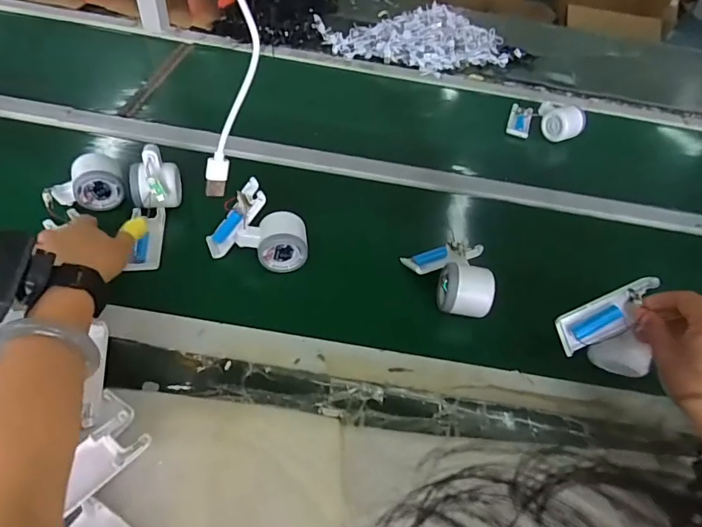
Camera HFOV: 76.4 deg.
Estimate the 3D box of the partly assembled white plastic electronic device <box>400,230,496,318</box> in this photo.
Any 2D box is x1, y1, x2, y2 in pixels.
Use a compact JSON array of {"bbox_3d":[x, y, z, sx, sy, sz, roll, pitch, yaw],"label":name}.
[{"bbox_3d":[0.133,0.008,0.546,0.094,0.053,0.124,-16,53,-19],"label":"partly assembled white plastic electronic device"}]

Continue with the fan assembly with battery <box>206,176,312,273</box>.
[{"bbox_3d":[-0.110,-0.044,0.544,0.123,0.074,0.067,15,49,6],"label":"fan assembly with battery"}]

